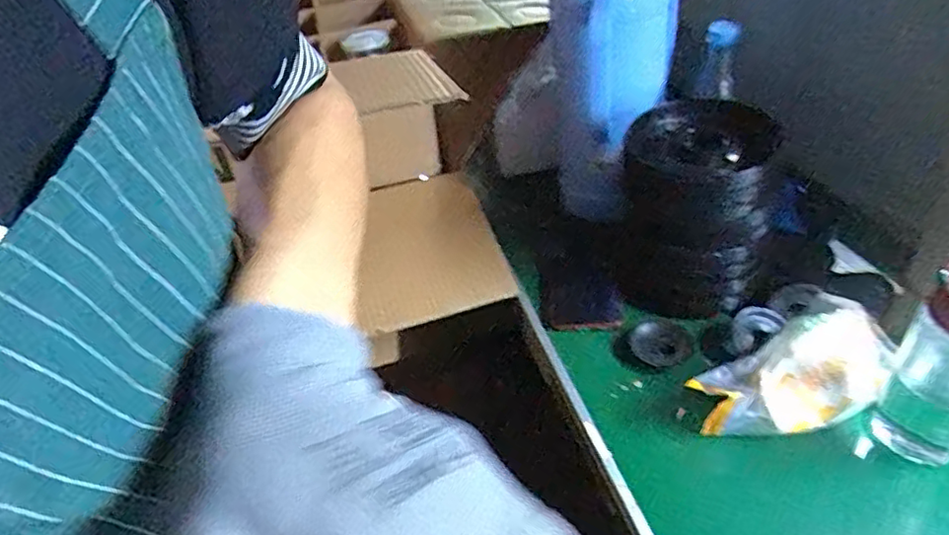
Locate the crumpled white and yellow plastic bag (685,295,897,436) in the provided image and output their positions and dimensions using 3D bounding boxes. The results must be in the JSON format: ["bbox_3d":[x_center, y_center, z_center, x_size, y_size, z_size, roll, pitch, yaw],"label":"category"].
[{"bbox_3d":[0.288,0.094,0.541,0.192,0.067,0.108,-28,43,-24],"label":"crumpled white and yellow plastic bag"}]

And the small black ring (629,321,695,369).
[{"bbox_3d":[0.191,0.074,0.605,0.057,0.018,0.057,-5,39,4],"label":"small black ring"}]

